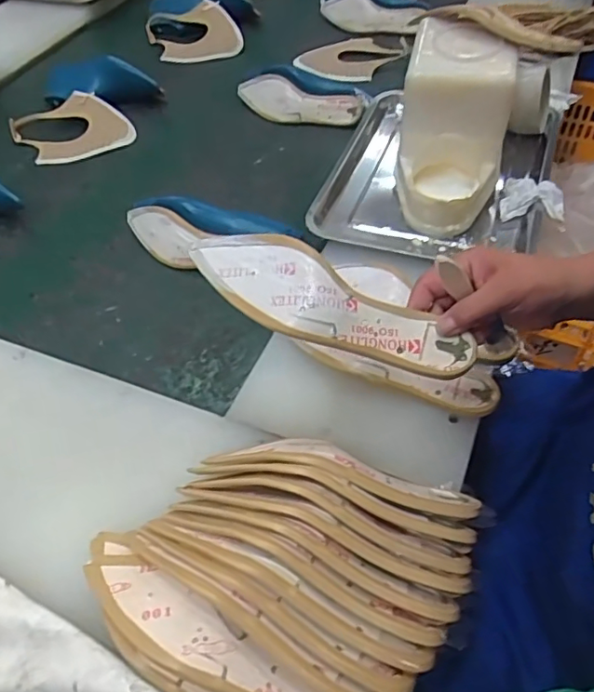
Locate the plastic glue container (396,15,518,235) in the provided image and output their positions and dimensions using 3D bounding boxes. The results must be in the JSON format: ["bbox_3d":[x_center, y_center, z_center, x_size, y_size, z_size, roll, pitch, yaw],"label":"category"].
[{"bbox_3d":[0.200,-0.279,0.705,0.141,0.173,0.197,12,54,13],"label":"plastic glue container"}]

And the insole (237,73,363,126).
[{"bbox_3d":[-0.001,-0.442,1.008,0.244,0.072,0.027,20,17,16],"label":"insole"}]

